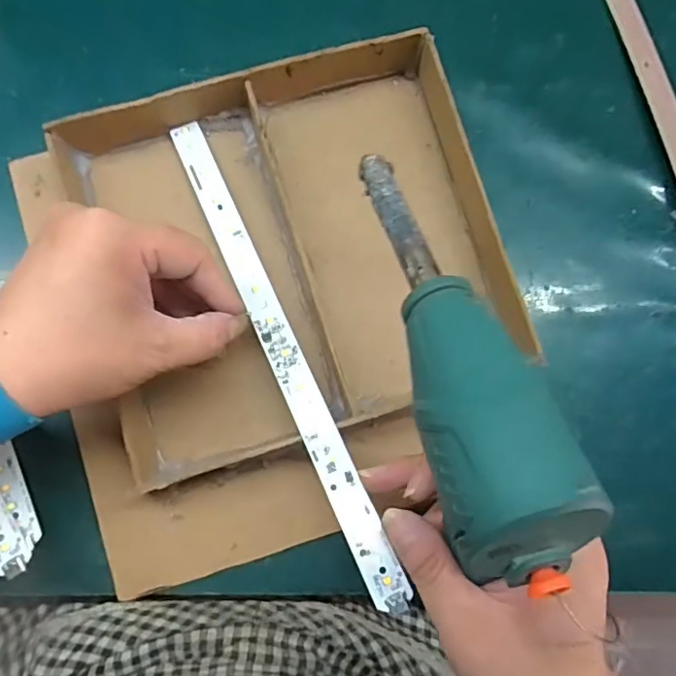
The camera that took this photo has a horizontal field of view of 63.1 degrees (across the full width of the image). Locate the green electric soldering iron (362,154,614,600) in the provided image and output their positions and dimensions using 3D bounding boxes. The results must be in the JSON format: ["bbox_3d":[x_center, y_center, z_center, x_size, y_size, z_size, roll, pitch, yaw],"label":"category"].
[{"bbox_3d":[0.037,-0.009,0.193,0.040,0.036,0.165,-10,53,-6],"label":"green electric soldering iron"}]

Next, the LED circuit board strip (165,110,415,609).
[{"bbox_3d":[-0.033,-0.001,0.289,0.018,0.008,0.281,-23,72,-7],"label":"LED circuit board strip"}]

